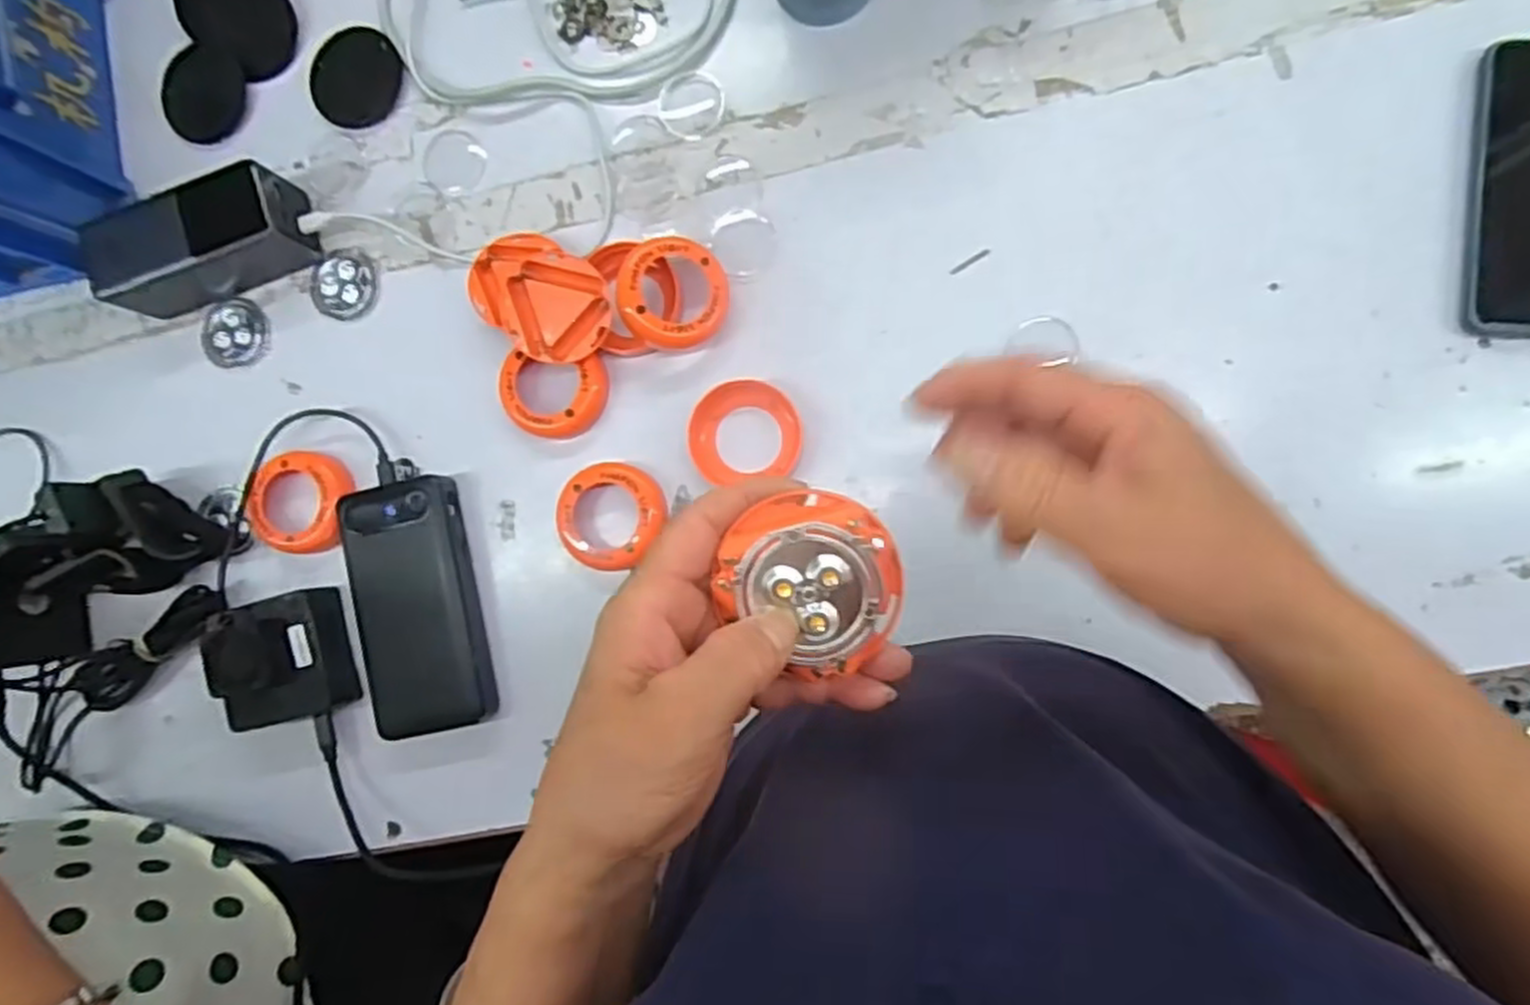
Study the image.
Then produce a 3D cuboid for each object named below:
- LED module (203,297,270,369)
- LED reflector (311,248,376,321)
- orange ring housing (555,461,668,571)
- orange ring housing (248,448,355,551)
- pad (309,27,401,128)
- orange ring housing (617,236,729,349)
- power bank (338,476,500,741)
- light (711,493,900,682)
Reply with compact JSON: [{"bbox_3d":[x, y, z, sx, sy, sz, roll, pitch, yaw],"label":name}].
[{"bbox_3d":[-0.359,-0.116,0.537,0.041,0.012,0.046,4,88,8],"label":"LED module"},{"bbox_3d":[-0.281,-0.145,0.528,0.041,0.007,0.044,30,92,8],"label":"LED reflector"},{"bbox_3d":[-0.095,0.007,0.491,0.062,0.020,0.065,0,88,8],"label":"orange ring housing"},{"bbox_3d":[-0.299,0.000,0.515,0.066,0.022,0.064,0,88,8],"label":"orange ring housing"},{"bbox_3d":[-0.274,-0.285,0.530,0.063,0.005,0.064,0,88,8],"label":"pad"},{"bbox_3d":[-0.054,-0.125,0.475,0.065,0.015,0.064,0,90,-12],"label":"orange ring housing"},{"bbox_3d":[-0.218,0.065,0.502,0.078,0.029,0.156,-14,86,7],"label":"power bank"},{"bbox_3d":[0.017,0.025,0.268,0.060,0.023,0.054,20,91,8],"label":"light"}]

